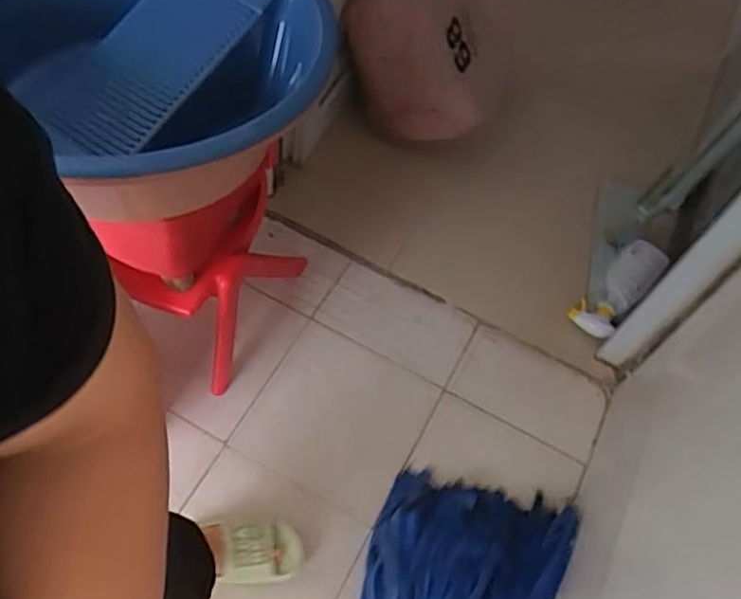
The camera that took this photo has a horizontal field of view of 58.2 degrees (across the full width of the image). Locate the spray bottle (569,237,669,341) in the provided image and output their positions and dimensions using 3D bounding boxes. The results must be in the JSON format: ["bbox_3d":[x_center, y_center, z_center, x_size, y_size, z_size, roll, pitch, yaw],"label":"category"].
[{"bbox_3d":[0.519,-0.021,1.403,0.094,0.097,0.231,39,61,15],"label":"spray bottle"}]

